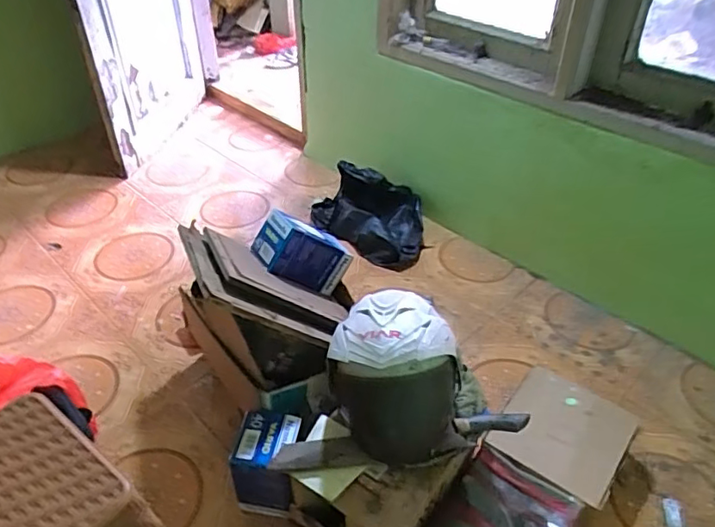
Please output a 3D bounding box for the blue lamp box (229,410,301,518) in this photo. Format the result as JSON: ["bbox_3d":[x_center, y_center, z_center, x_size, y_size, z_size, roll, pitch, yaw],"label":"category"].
[{"bbox_3d":[-0.178,0.421,1.177,0.138,0.202,0.128,13,41,15],"label":"blue lamp box"}]

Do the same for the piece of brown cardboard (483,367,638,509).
[{"bbox_3d":[0.447,0.358,1.228,0.250,0.042,0.253,27,46,29],"label":"piece of brown cardboard"}]

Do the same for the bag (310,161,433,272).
[{"bbox_3d":[0.051,-0.173,1.923,0.418,0.180,0.271,26,46,28],"label":"bag"}]

